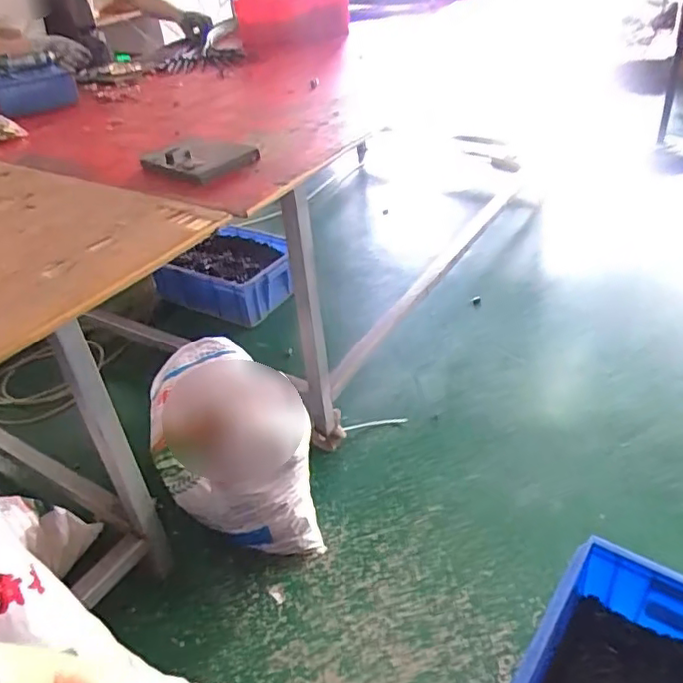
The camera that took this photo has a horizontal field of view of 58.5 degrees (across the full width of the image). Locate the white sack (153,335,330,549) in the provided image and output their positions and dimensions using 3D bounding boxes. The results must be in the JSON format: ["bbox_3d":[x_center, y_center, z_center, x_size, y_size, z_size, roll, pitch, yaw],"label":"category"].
[{"bbox_3d":[-0.268,0.227,1.441,0.308,0.227,0.576,-16,36,-14],"label":"white sack"}]

